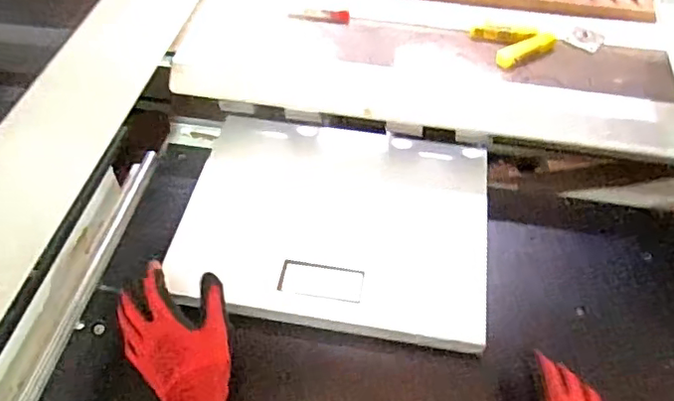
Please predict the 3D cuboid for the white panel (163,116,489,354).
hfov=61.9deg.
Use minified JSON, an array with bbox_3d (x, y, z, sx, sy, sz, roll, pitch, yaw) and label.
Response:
[{"bbox_3d":[0.003,0.018,0.718,0.367,0.032,0.306,7,51,5],"label":"white panel"}]

